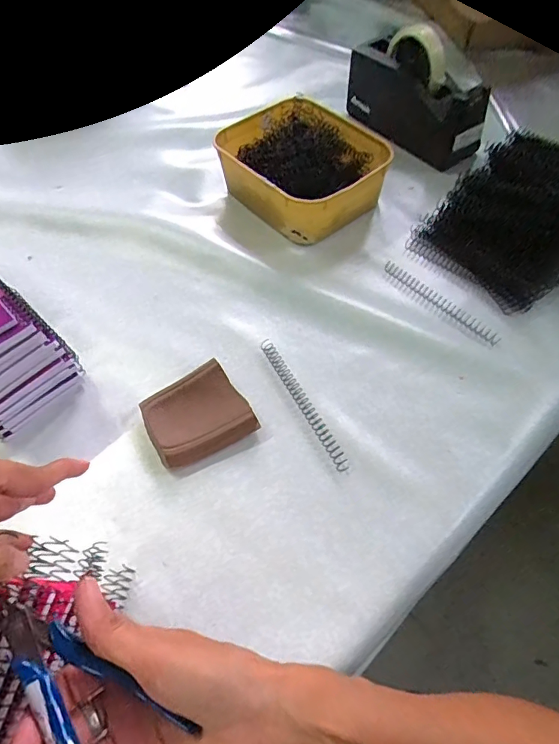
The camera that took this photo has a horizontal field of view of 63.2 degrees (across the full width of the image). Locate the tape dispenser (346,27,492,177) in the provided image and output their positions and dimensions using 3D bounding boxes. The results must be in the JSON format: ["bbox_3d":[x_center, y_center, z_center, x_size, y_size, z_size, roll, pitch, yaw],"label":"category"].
[{"bbox_3d":[0.185,-0.385,0.621,0.067,0.110,0.210,-34,62,-17],"label":"tape dispenser"}]

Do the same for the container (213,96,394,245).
[{"bbox_3d":[0.025,-0.263,0.578,0.156,0.057,0.200,-38,63,-19],"label":"container"}]

